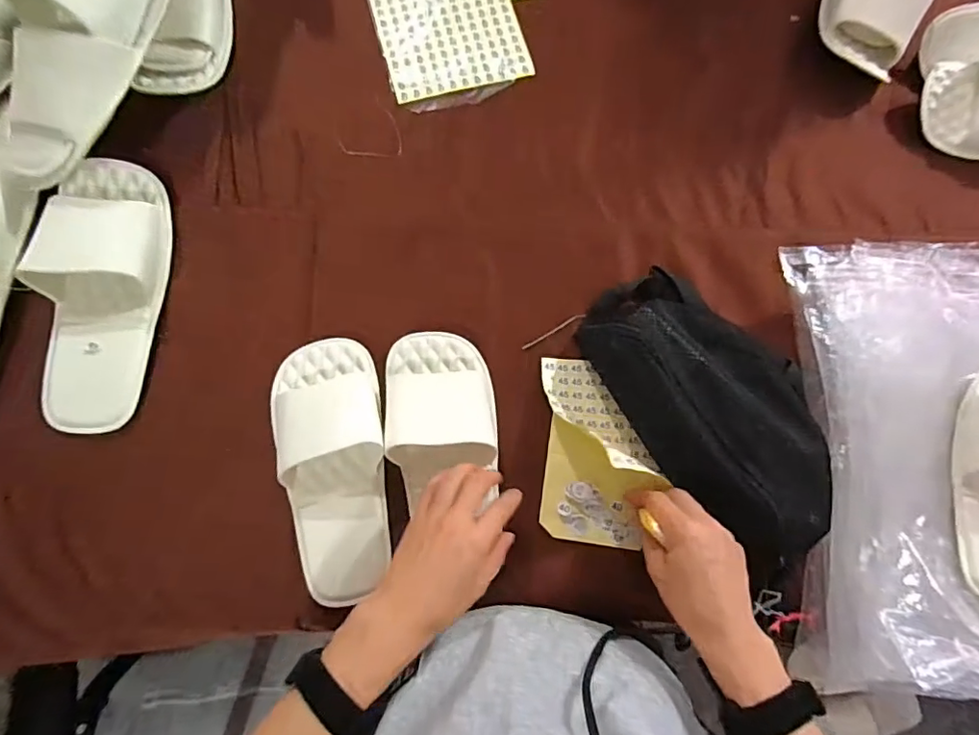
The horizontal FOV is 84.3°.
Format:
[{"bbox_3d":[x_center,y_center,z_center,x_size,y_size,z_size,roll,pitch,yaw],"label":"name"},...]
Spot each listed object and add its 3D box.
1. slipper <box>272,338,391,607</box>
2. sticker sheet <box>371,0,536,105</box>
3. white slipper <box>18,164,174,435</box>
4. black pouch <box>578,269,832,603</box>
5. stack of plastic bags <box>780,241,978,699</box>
[{"bbox_3d":[-0.142,0.091,0.502,0.094,0.044,0.235,-11,79,-4],"label":"slipper"},{"bbox_3d":[-0.046,-0.394,0.618,0.157,0.009,0.169,-14,79,-4],"label":"sticker sheet"},{"bbox_3d":[-0.378,-0.075,0.524,0.109,0.048,0.273,0,78,-1],"label":"white slipper"},{"bbox_3d":[0.222,0.033,0.513,0.169,0.053,0.296,-31,81,-7],"label":"black pouch"},{"bbox_3d":[0.464,0.080,0.514,0.337,0.070,0.442,6,78,0],"label":"stack of plastic bags"}]

